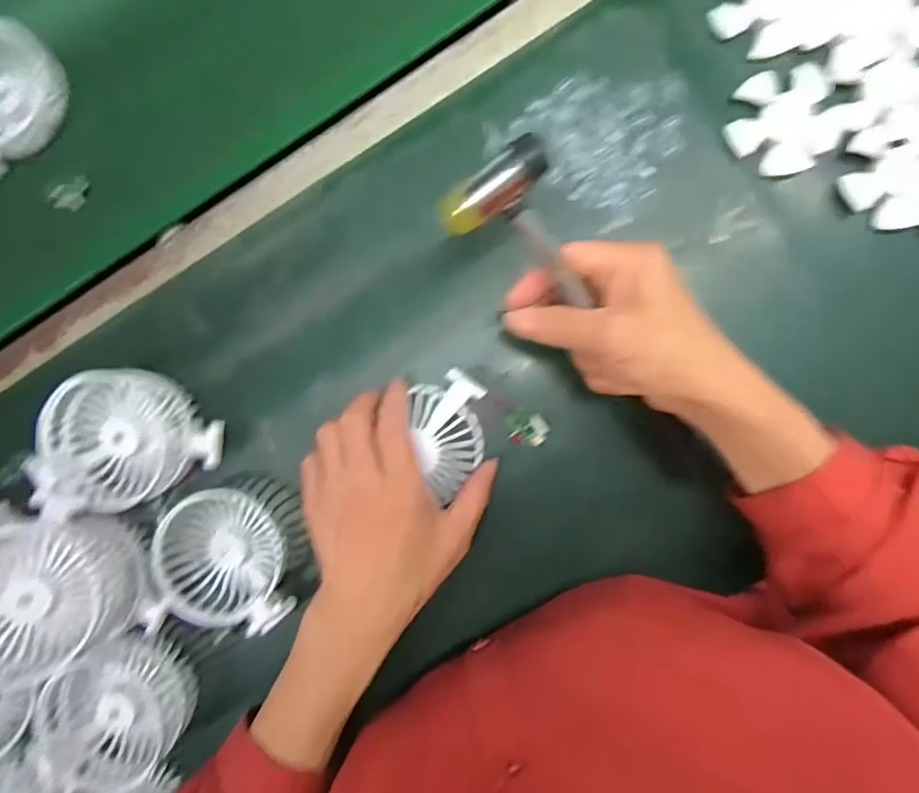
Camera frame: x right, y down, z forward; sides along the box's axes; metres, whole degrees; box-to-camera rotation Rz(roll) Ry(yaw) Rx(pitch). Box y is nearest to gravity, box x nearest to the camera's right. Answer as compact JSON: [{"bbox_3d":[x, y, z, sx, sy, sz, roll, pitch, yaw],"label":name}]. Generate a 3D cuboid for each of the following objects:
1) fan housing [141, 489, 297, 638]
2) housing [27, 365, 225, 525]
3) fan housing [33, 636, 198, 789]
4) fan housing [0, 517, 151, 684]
[{"bbox_3d":[-0.169,0.118,0.415,0.097,0.035,0.093,2,90,4],"label":"fan housing"},{"bbox_3d":[-0.237,0.033,0.397,0.108,0.045,0.108,1,87,-10],"label":"housing"},{"bbox_3d":[-0.243,0.224,0.406,0.097,0.039,0.091,0,90,4],"label":"fan housing"},{"bbox_3d":[-0.270,0.128,0.372,0.054,0.119,0.096,-10,97,38],"label":"fan housing"}]

